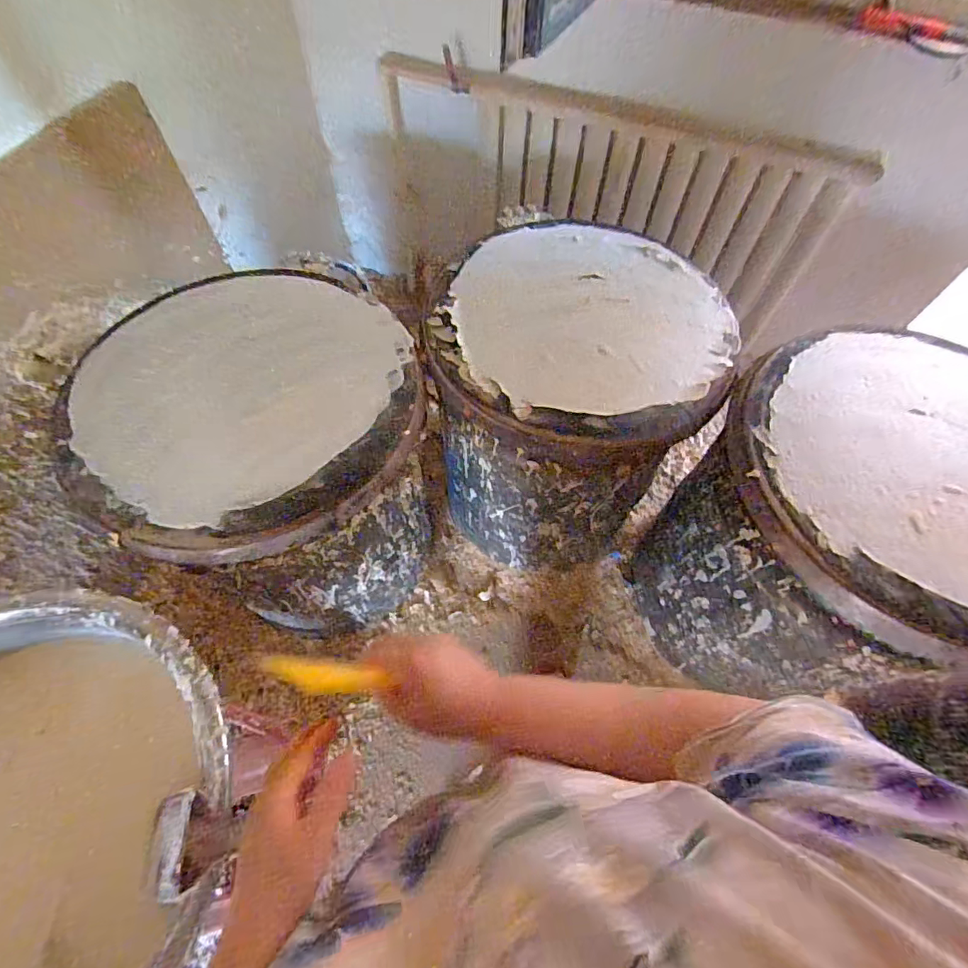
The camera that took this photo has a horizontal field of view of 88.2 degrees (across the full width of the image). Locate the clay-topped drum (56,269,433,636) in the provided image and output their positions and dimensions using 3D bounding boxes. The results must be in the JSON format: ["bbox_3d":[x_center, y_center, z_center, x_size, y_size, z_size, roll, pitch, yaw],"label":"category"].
[{"bbox_3d":[-0.391,-0.004,1.121,0.543,0.739,0.522,1,62,-1],"label":"clay-topped drum"}]

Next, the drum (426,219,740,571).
[{"bbox_3d":[0.185,-0.165,1.199,0.536,0.668,0.537,18,63,8],"label":"drum"}]

